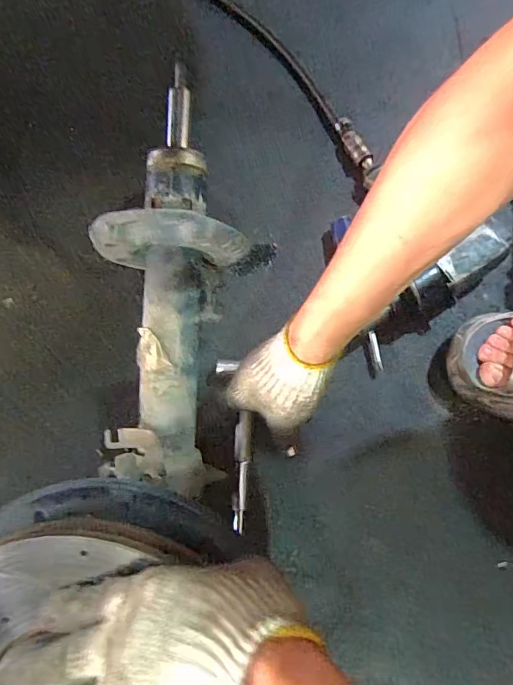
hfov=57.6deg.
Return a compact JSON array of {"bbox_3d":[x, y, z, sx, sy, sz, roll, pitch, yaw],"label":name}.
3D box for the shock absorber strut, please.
[{"bbox_3d":[-0.077,-0.059,0.437,0.129,0.109,0.389,4,92,0],"label":"shock absorber strut"}]

